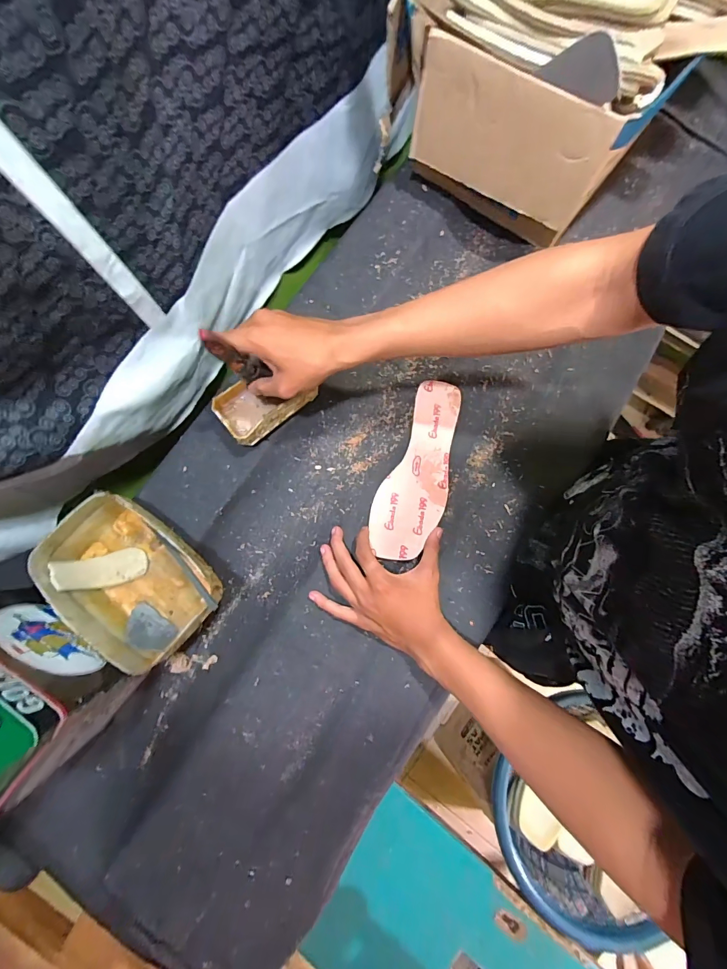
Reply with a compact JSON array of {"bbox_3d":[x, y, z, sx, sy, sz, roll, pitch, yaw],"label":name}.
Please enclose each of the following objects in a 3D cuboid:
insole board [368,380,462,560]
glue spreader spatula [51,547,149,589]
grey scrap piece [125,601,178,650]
[{"bbox_3d":[0.075,-0.022,0.492,0.082,0.005,0.238,18,80,3],"label":"insole board"},{"bbox_3d":[-0.300,0.098,0.435,0.089,0.017,0.036,-7,78,-30],"label":"glue spreader spatula"},{"bbox_3d":[-0.246,0.165,0.430,0.057,0.045,0.004,40,117,-1],"label":"grey scrap piece"}]

